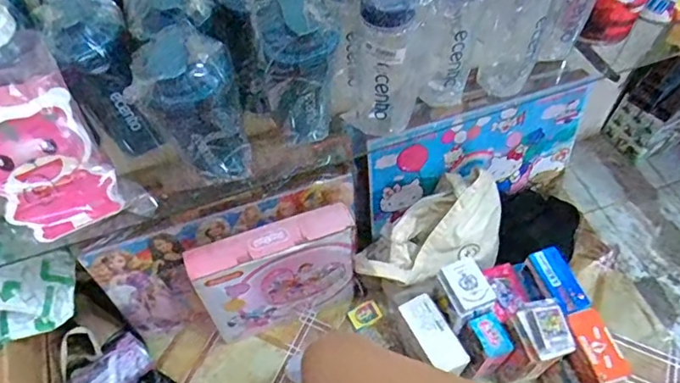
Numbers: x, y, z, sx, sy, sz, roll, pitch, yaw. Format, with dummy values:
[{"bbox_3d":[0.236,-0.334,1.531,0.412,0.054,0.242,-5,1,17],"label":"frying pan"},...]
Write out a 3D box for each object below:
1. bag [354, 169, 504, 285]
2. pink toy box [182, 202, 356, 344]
[{"bbox_3d":[0.193,0.090,1.000,0.297,0.140,0.159,-34,62,-19],"label":"bag"},{"bbox_3d":[-0.114,0.159,0.995,0.286,0.280,0.070,-20,59,-11],"label":"pink toy box"}]

